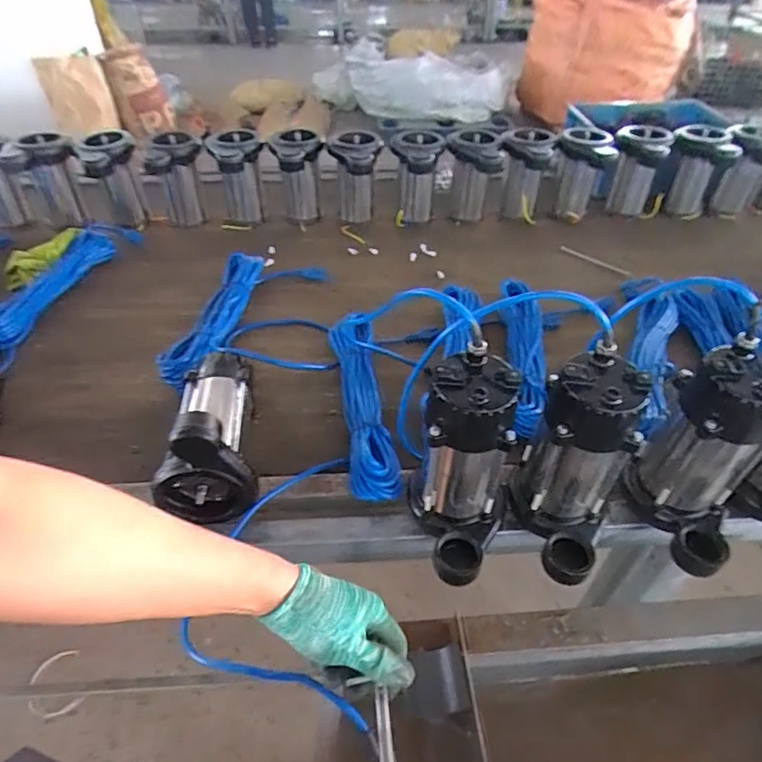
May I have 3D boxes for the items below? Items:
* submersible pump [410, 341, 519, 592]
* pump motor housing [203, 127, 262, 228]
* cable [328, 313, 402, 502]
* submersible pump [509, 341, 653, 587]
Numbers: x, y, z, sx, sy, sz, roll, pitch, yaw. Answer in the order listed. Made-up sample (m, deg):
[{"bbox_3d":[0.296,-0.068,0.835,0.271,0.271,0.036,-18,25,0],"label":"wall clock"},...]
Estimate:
[{"bbox_3d":[0.100,0.101,0.579,0.102,0.245,0.142,-12,45,-13],"label":"submersible pump"},{"bbox_3d":[-0.325,-0.460,1.219,0.119,0.199,0.115,-13,45,-14],"label":"pump motor housing"},{"bbox_3d":[-0.026,0.039,0.761,0.065,0.078,0.292,-6,44,-7],"label":"cable"},{"bbox_3d":[0.212,0.104,0.575,0.113,0.244,0.133,15,45,14],"label":"submersible pump"}]

